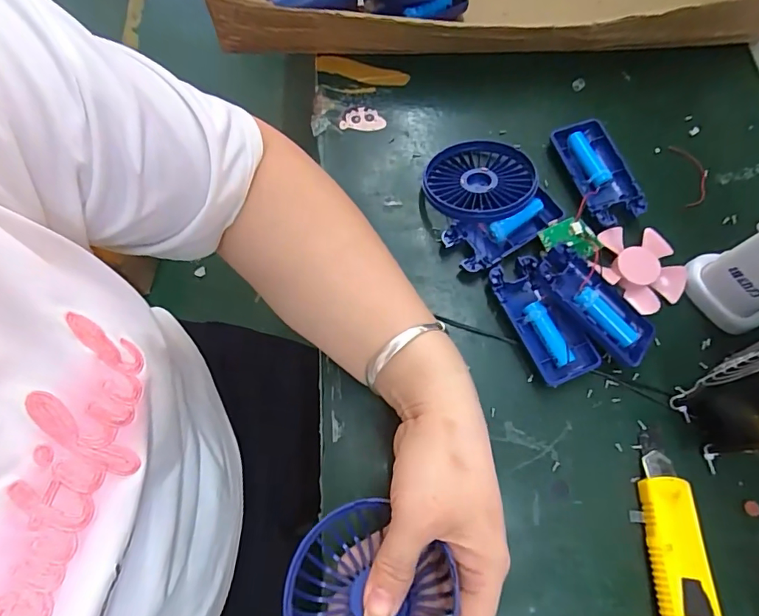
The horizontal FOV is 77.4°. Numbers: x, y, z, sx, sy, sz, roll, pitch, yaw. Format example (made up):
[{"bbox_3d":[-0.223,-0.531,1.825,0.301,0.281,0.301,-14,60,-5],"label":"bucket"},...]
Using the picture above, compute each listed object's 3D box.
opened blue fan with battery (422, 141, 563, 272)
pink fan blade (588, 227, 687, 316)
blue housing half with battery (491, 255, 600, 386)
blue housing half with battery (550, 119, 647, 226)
[{"bbox_3d":[0.084,-0.090,0.372,0.090,0.030,0.104,-23,71,-9],"label":"opened blue fan with battery"},{"bbox_3d":[0.197,-0.031,0.361,0.068,0.015,0.064,0,69,0],"label":"pink fan blade"},{"bbox_3d":[0.117,0.009,0.345,0.043,0.016,0.093,-22,71,-8],"label":"blue housing half with battery"},{"bbox_3d":[0.179,-0.112,0.391,0.042,0.017,0.091,-16,70,-6],"label":"blue housing half with battery"}]

